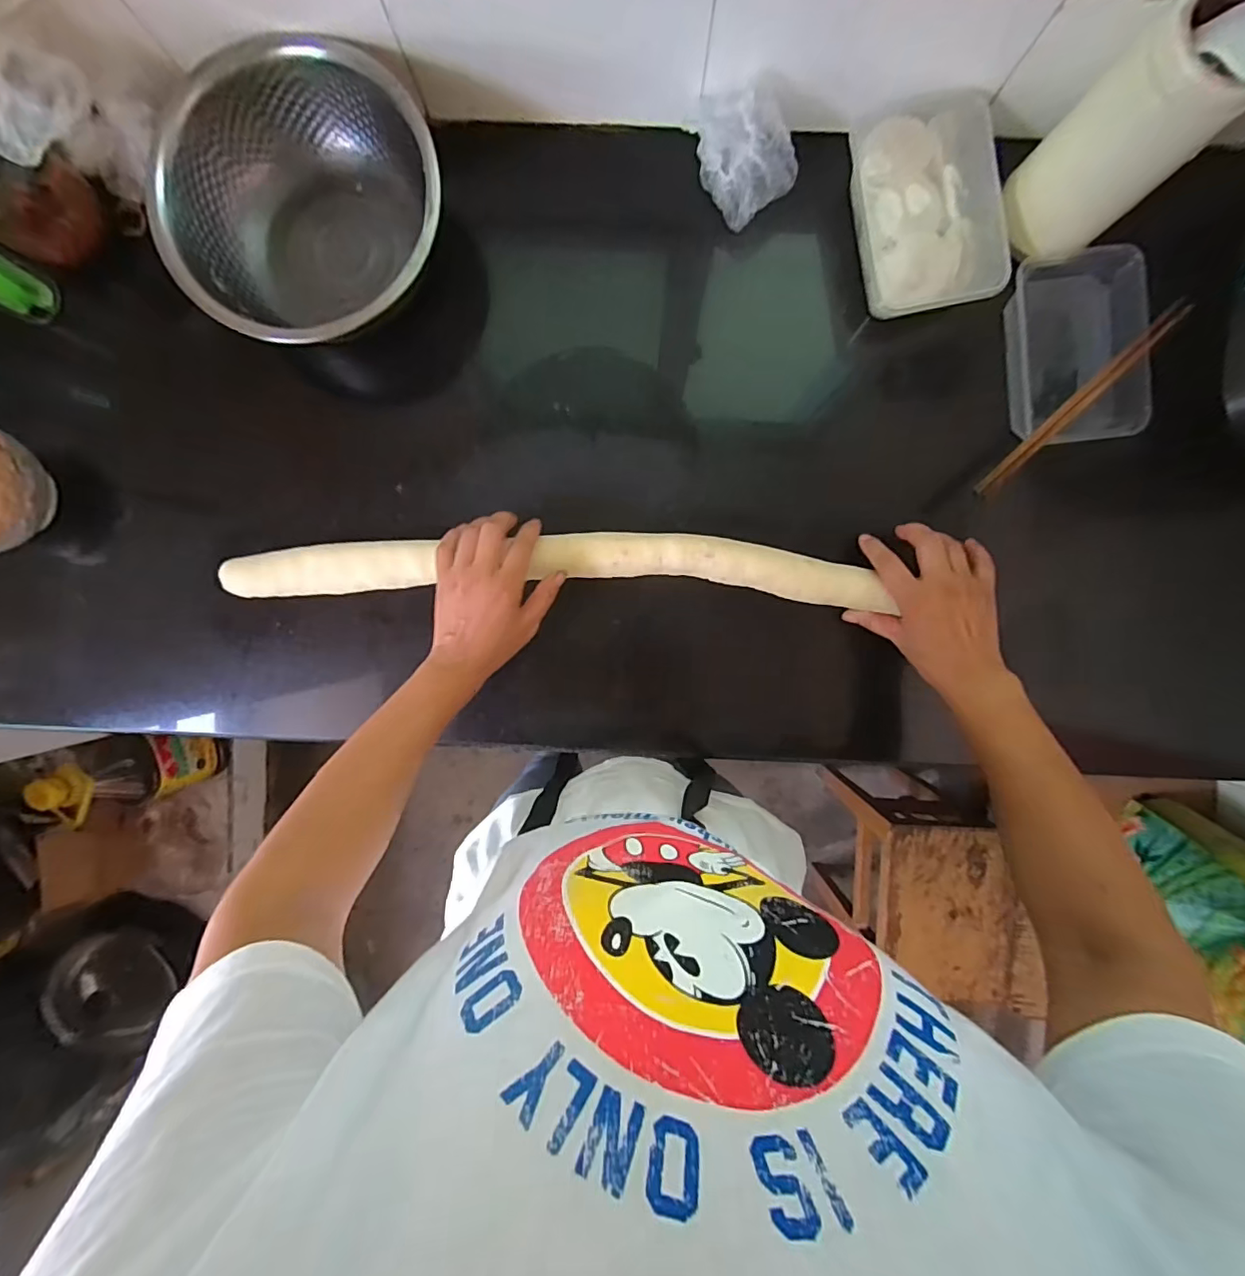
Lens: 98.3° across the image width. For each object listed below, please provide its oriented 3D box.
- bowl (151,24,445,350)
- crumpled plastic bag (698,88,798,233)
[{"bbox_3d":[-0.261,-0.360,0.465,0.218,0.090,0.214,0,93,1],"label":"bowl"},{"bbox_3d":[0.104,-0.418,0.464,0.062,0.051,0.089,-31,92,2],"label":"crumpled plastic bag"}]

